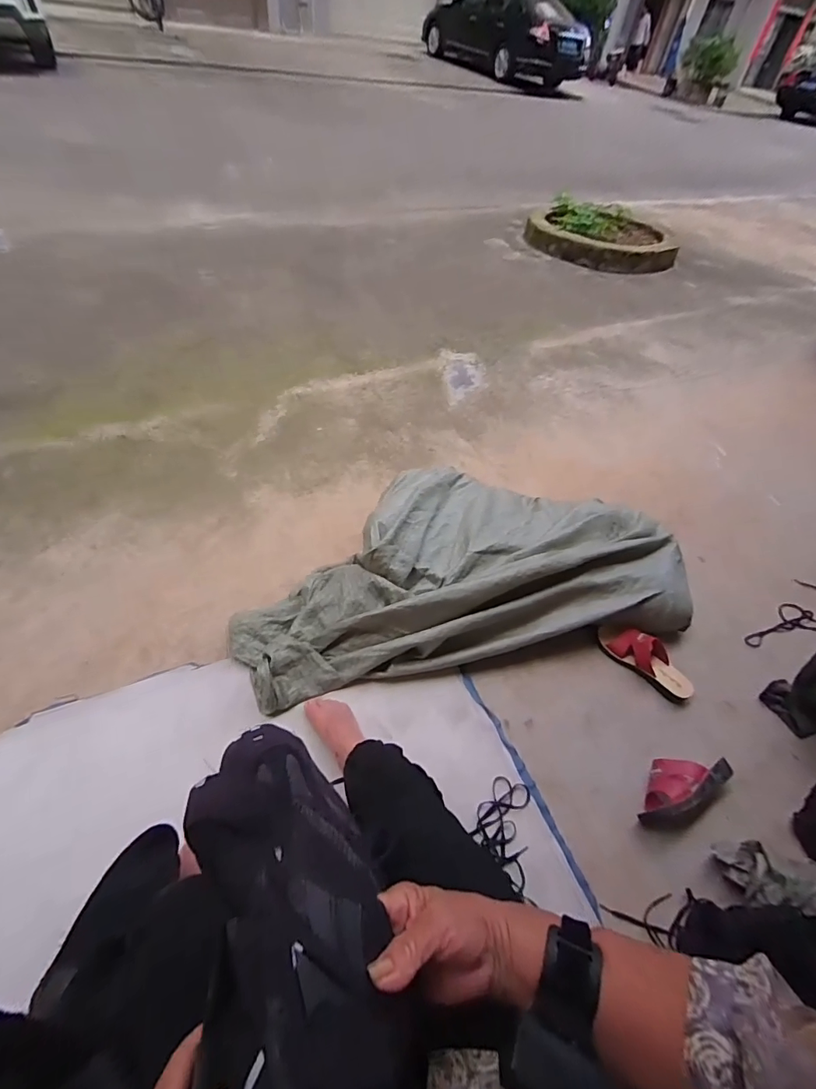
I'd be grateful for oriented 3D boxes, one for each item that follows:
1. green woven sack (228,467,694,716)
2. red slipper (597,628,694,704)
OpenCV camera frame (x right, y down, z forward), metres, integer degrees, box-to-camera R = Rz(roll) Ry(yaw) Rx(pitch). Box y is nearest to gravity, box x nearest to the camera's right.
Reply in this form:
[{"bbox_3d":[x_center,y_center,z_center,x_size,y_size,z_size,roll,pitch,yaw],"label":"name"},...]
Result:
[{"bbox_3d":[0.129,0.040,1.145,1.056,0.193,0.504,-6,52,-14],"label":"green woven sack"},{"bbox_3d":[0.542,0.255,1.070,0.223,0.063,0.086,37,52,25],"label":"red slipper"}]

